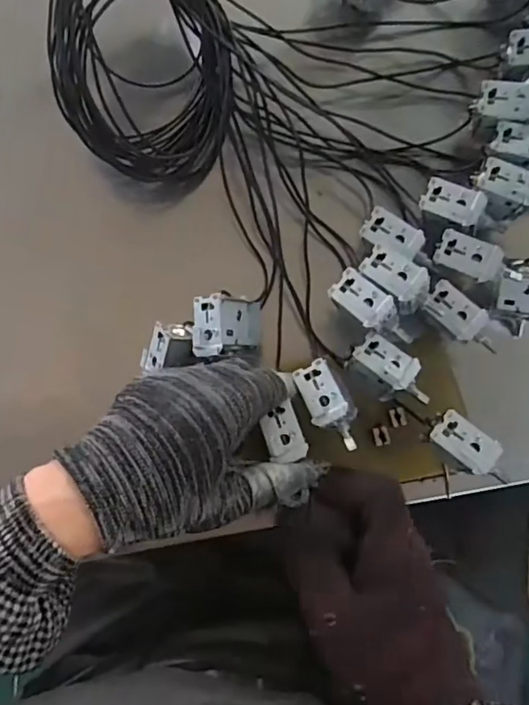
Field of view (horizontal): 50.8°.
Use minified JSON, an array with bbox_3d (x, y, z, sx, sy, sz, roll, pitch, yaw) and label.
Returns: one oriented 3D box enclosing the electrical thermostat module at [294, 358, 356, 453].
[{"bbox_3d":[0.040,0.033,0.339,0.026,0.017,0.057,-21,83,-2],"label":"electrical thermostat module"}]

